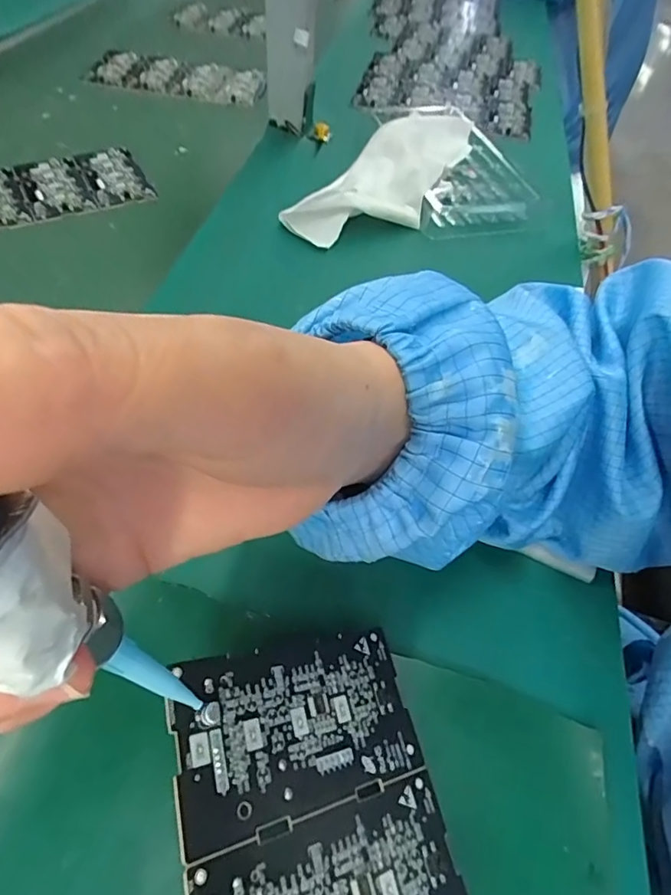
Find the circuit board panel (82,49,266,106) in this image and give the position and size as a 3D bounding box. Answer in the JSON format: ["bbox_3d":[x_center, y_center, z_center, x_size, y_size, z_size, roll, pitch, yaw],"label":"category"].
[{"bbox_3d":[-0.205,-0.485,0.663,0.225,0.008,0.099,9,59,-1],"label":"circuit board panel"}]

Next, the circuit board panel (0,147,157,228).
[{"bbox_3d":[-0.289,-0.243,0.481,0.239,0.007,0.110,-23,62,-21],"label":"circuit board panel"}]

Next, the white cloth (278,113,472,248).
[{"bbox_3d":[0.062,-0.275,0.500,0.095,0.030,0.280,28,56,15],"label":"white cloth"}]

